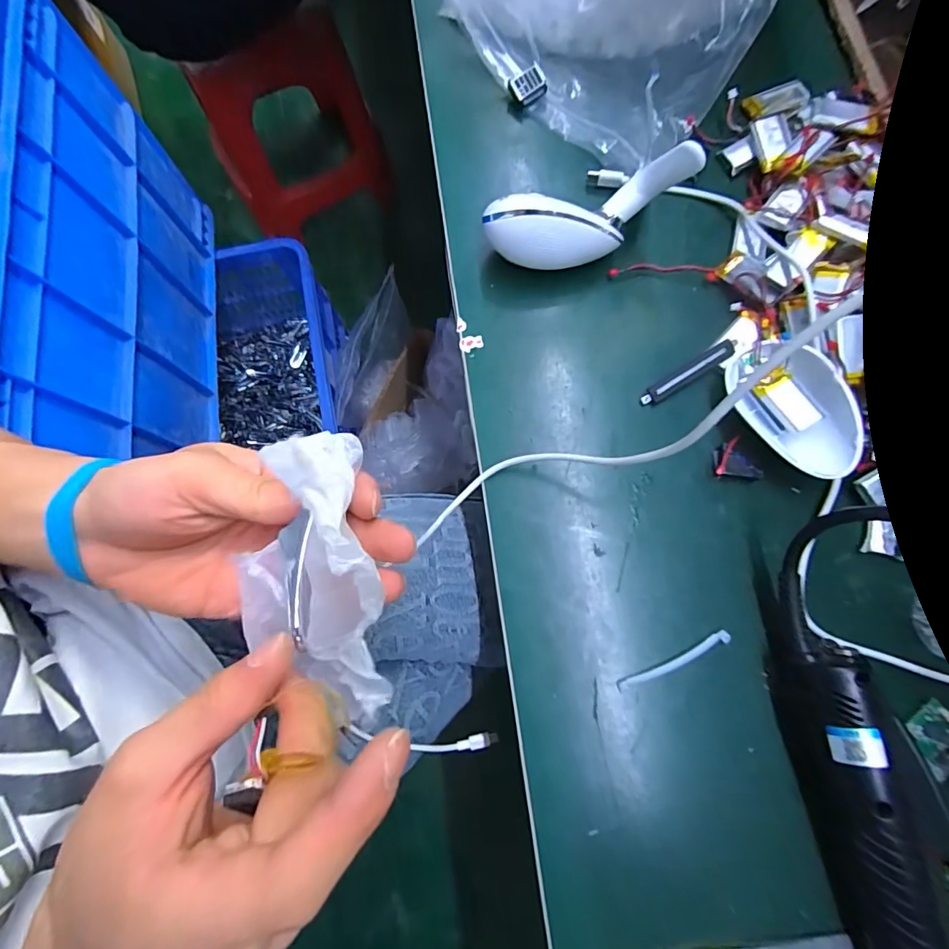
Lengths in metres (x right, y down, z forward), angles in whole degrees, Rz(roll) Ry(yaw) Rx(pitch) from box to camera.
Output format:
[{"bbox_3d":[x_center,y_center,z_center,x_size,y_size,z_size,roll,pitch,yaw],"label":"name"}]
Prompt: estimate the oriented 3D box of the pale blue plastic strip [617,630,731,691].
[{"bbox_3d":[0.109,0.102,0.256,0.066,0.004,0.007,-24,78,-4],"label":"pale blue plastic strip"}]

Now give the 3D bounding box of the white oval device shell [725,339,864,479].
[{"bbox_3d":[0.178,-0.035,0.267,0.045,0.033,0.080,-32,79,-6],"label":"white oval device shell"}]

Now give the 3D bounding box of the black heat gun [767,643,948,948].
[{"bbox_3d":[0.191,0.194,0.214,0.039,0.042,0.219,-13,77,-1],"label":"black heat gun"}]

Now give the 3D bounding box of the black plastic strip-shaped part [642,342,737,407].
[{"bbox_3d":[0.131,-0.062,0.287,0.063,0.009,0.010,-30,78,-5],"label":"black plastic strip-shaped part"}]

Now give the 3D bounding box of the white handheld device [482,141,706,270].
[{"bbox_3d":[0.066,-0.156,0.281,0.116,0.049,0.031,-13,77,14],"label":"white handheld device"}]

